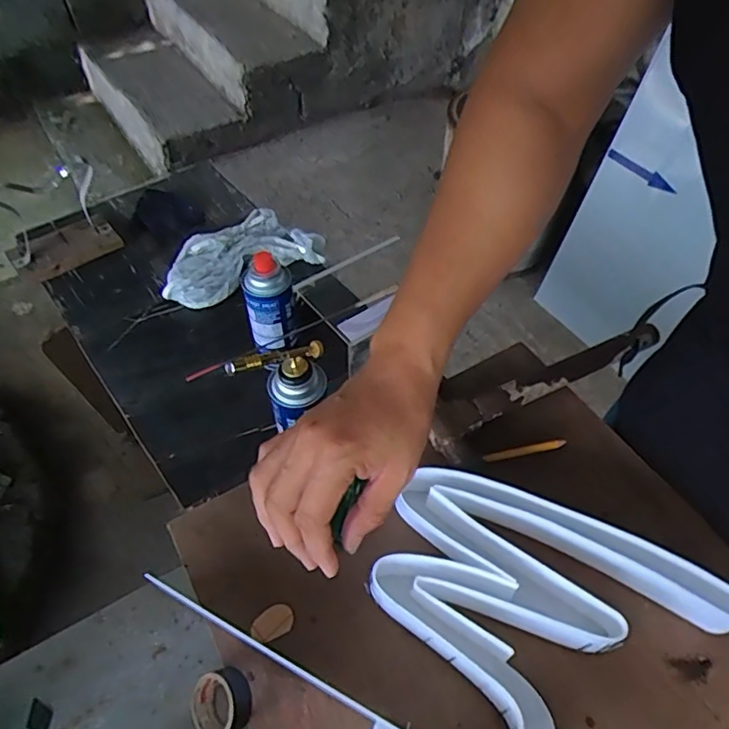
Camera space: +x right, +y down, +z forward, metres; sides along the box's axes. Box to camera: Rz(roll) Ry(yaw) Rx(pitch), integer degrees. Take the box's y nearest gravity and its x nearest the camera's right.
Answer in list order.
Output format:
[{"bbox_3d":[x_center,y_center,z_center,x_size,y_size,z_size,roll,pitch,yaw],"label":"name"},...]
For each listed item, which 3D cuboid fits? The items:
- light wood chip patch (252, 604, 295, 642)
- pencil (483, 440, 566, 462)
[{"bbox_3d":[-0.074,0.208,0.448,0.034,0.009,0.023,-21,56,-14],"label":"light wood chip patch"},{"bbox_3d":[0.155,0.083,0.538,0.083,0.004,0.008,-10,54,-6],"label":"pencil"}]

